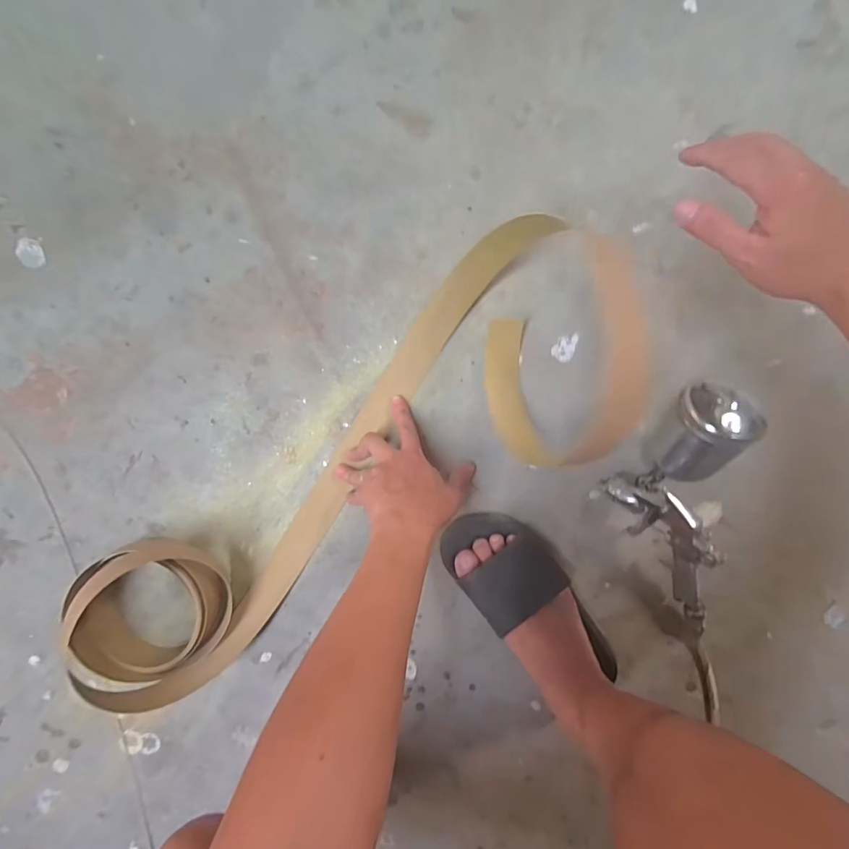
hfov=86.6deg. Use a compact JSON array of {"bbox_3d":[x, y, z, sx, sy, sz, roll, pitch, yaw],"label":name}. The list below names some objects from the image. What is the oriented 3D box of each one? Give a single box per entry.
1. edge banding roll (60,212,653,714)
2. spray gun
[{"bbox_3d":[-0.054,0.068,0.498,0.765,0.142,0.273,-39,90,0],"label":"edge banding roll"},{"bbox_3d":[0.271,0.094,0.486,0.117,0.108,0.269,7,94,4],"label":"spray gun"}]

